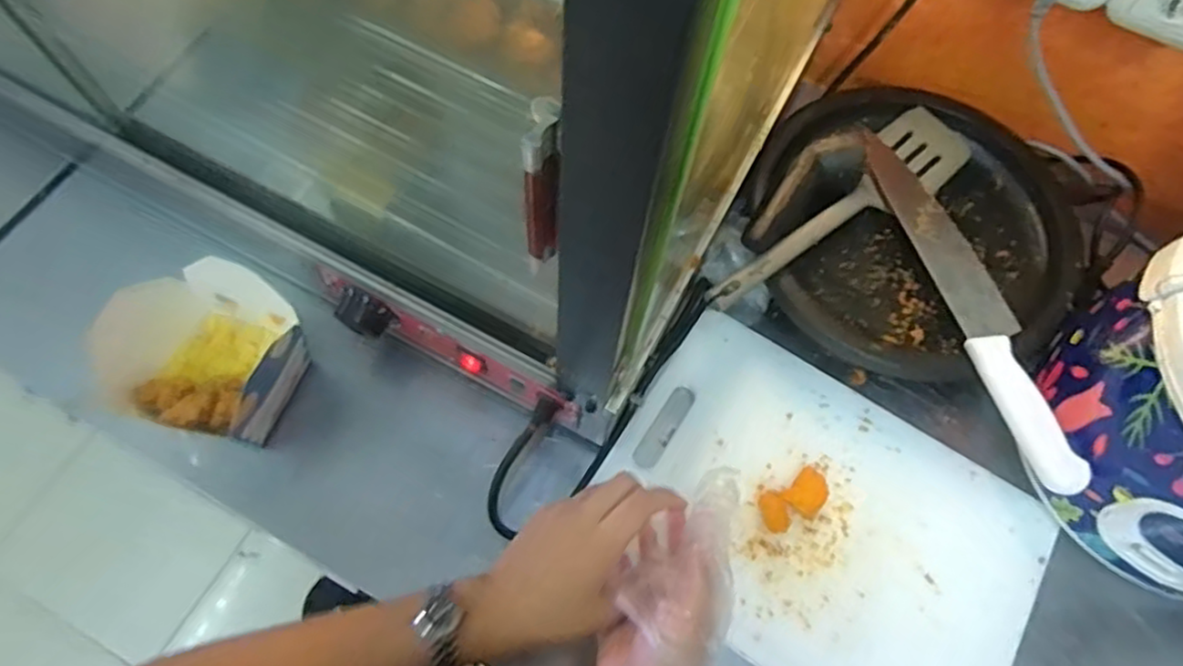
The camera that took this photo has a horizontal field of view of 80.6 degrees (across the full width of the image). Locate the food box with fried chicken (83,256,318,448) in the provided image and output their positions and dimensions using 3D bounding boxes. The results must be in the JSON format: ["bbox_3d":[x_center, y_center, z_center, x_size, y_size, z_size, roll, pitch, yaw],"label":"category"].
[{"bbox_3d":[-0.294,0.019,0.555,0.120,0.105,0.131,27,68,8],"label":"food box with fried chicken"}]

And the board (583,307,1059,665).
[{"bbox_3d":[0.187,0.156,0.579,0.346,0.017,0.243,33,69,11],"label":"board"}]

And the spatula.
[{"bbox_3d":[0.229,-0.100,0.629,0.318,0.045,0.075,-41,75,-18],"label":"spatula"}]

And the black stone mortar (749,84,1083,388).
[{"bbox_3d":[0.292,-0.093,0.652,0.283,0.080,0.298,1,67,-2],"label":"black stone mortar"}]

